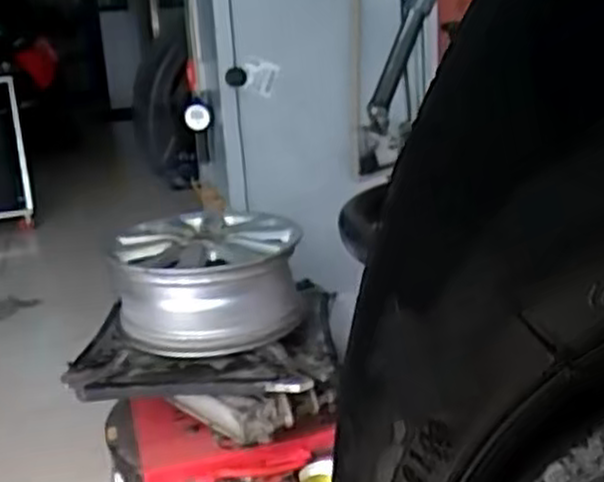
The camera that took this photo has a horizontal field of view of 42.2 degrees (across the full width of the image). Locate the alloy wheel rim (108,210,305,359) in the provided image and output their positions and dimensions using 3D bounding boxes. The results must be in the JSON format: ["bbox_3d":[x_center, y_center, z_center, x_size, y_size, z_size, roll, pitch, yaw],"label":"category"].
[{"bbox_3d":[-0.220,0.081,1.831,0.400,0.208,0.422,-5,17,-5],"label":"alloy wheel rim"}]

